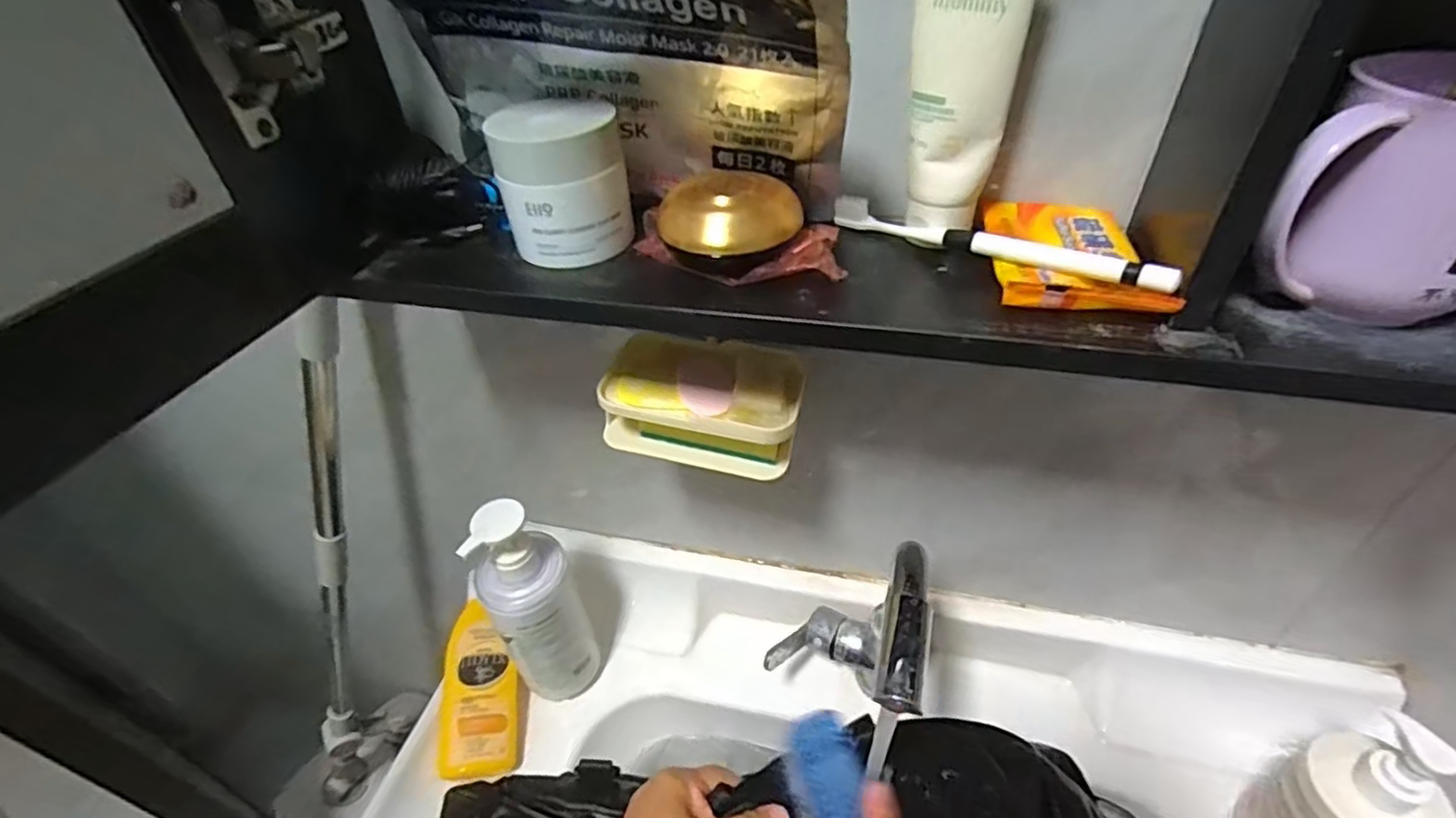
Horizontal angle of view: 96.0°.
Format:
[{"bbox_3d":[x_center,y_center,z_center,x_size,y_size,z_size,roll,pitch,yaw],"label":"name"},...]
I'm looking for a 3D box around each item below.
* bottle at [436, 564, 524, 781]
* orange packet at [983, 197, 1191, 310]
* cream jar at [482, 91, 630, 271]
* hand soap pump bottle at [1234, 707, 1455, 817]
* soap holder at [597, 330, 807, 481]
[{"bbox_3d":[-0.234,0.261,0.619,0.067,0.038,0.154,-2,56,-22],"label":"bottle"},{"bbox_3d":[0.173,-0.081,0.334,0.070,0.013,0.105,5,42,11],"label":"orange packet"},{"bbox_3d":[-0.095,-0.130,0.377,0.067,0.072,0.067,-3,41,2],"label":"cream jar"},{"bbox_3d":[0.418,0.276,0.445,0.064,0.184,0.076,-20,43,-16],"label":"hand soap pump bottle"},{"bbox_3d":[-0.016,-0.002,0.461,0.135,0.057,0.084,7,43,13],"label":"soap holder"}]

